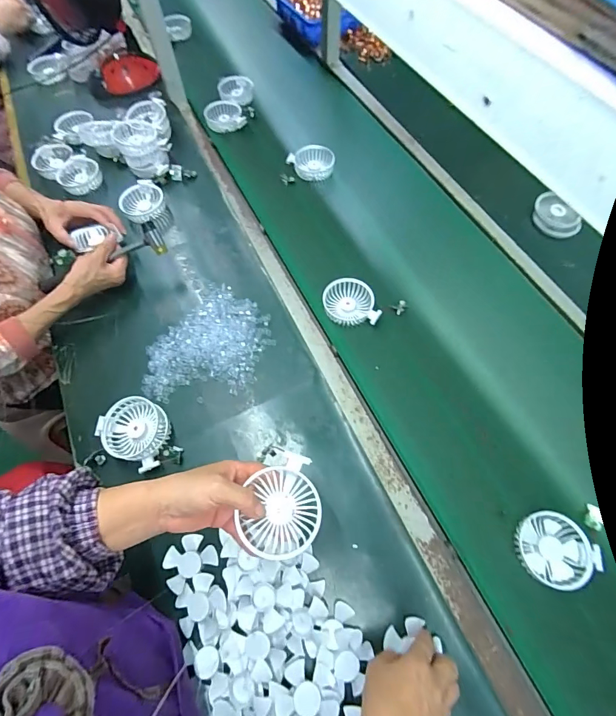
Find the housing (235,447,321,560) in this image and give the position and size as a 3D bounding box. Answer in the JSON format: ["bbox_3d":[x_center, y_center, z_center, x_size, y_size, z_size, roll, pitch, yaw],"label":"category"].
[{"bbox_3d":[-0.026,0.158,0.409,0.079,0.036,0.102,12,64,6],"label":"housing"}]

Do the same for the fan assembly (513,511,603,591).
[{"bbox_3d":[0.329,0.257,0.512,0.092,0.023,0.091,0,63,0],"label":"fan assembly"}]

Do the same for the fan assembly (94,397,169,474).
[{"bbox_3d":[-0.255,0.114,0.578,0.102,0.041,0.085,39,70,18],"label":"fan assembly"}]

